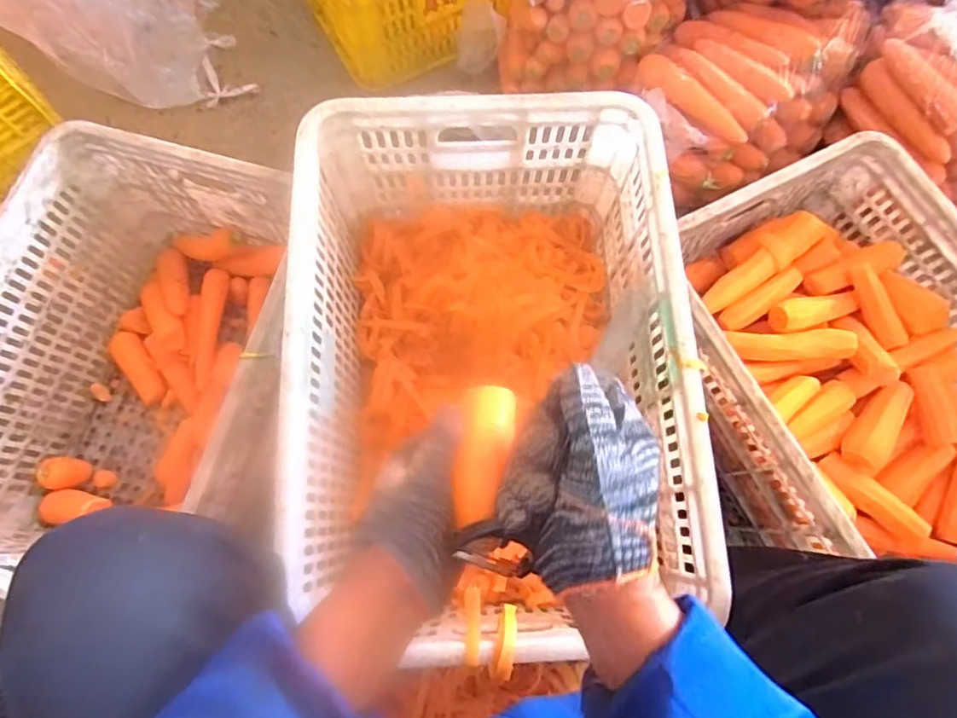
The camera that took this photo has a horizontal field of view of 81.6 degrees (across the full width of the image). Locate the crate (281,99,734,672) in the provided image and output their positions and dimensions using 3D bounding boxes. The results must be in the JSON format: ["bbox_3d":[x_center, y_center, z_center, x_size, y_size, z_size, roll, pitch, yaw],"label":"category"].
[{"bbox_3d":[0.012,0.008,0.705,0.421,0.271,0.598,-1,75,-1],"label":"crate"}]

